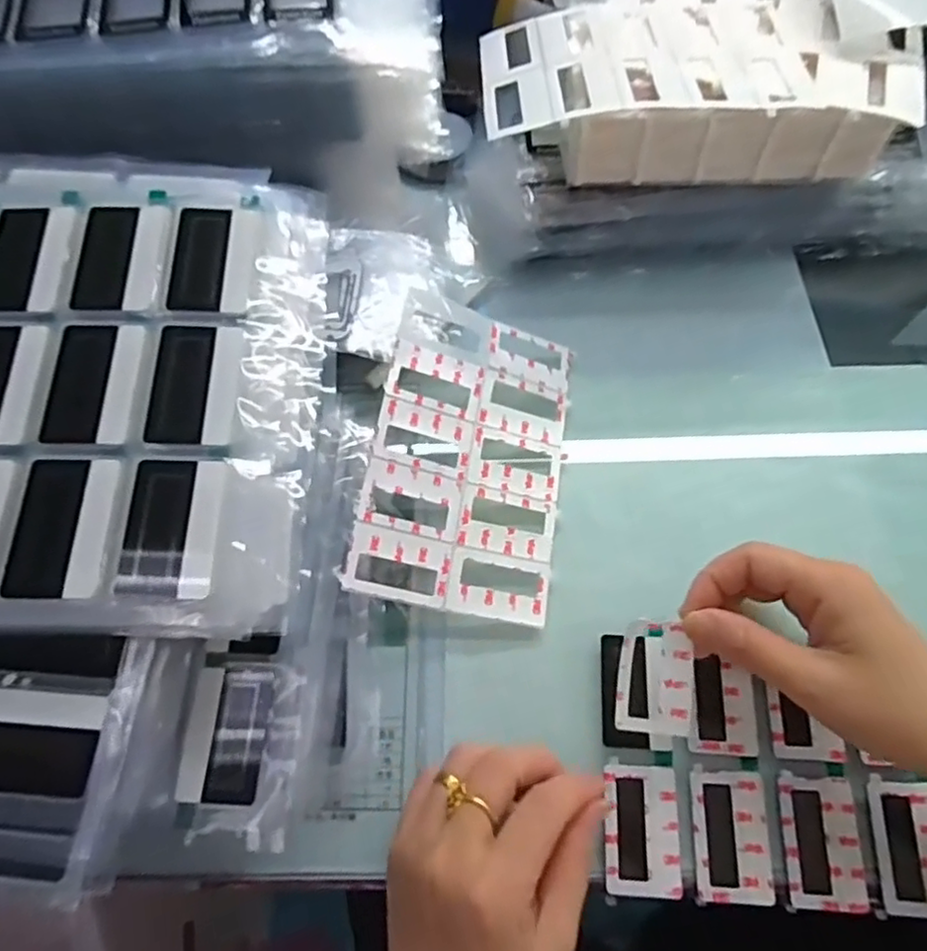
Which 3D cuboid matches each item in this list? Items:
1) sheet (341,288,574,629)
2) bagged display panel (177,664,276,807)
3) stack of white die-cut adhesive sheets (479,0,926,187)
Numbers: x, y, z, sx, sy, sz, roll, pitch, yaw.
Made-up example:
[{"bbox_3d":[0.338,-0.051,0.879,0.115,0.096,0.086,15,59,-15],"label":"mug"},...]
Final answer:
[{"bbox_3d":[0.005,-0.012,0.358,0.108,0.009,0.173,16,71,-15],"label":"sheet"},{"bbox_3d":[-0.101,0.113,0.283,0.035,0.011,0.056,5,68,4],"label":"bagged display panel"},{"bbox_3d":[0.134,-0.240,0.381,0.241,0.058,0.143,0,68,2],"label":"stack of white die-cut adhesive sheets"}]

